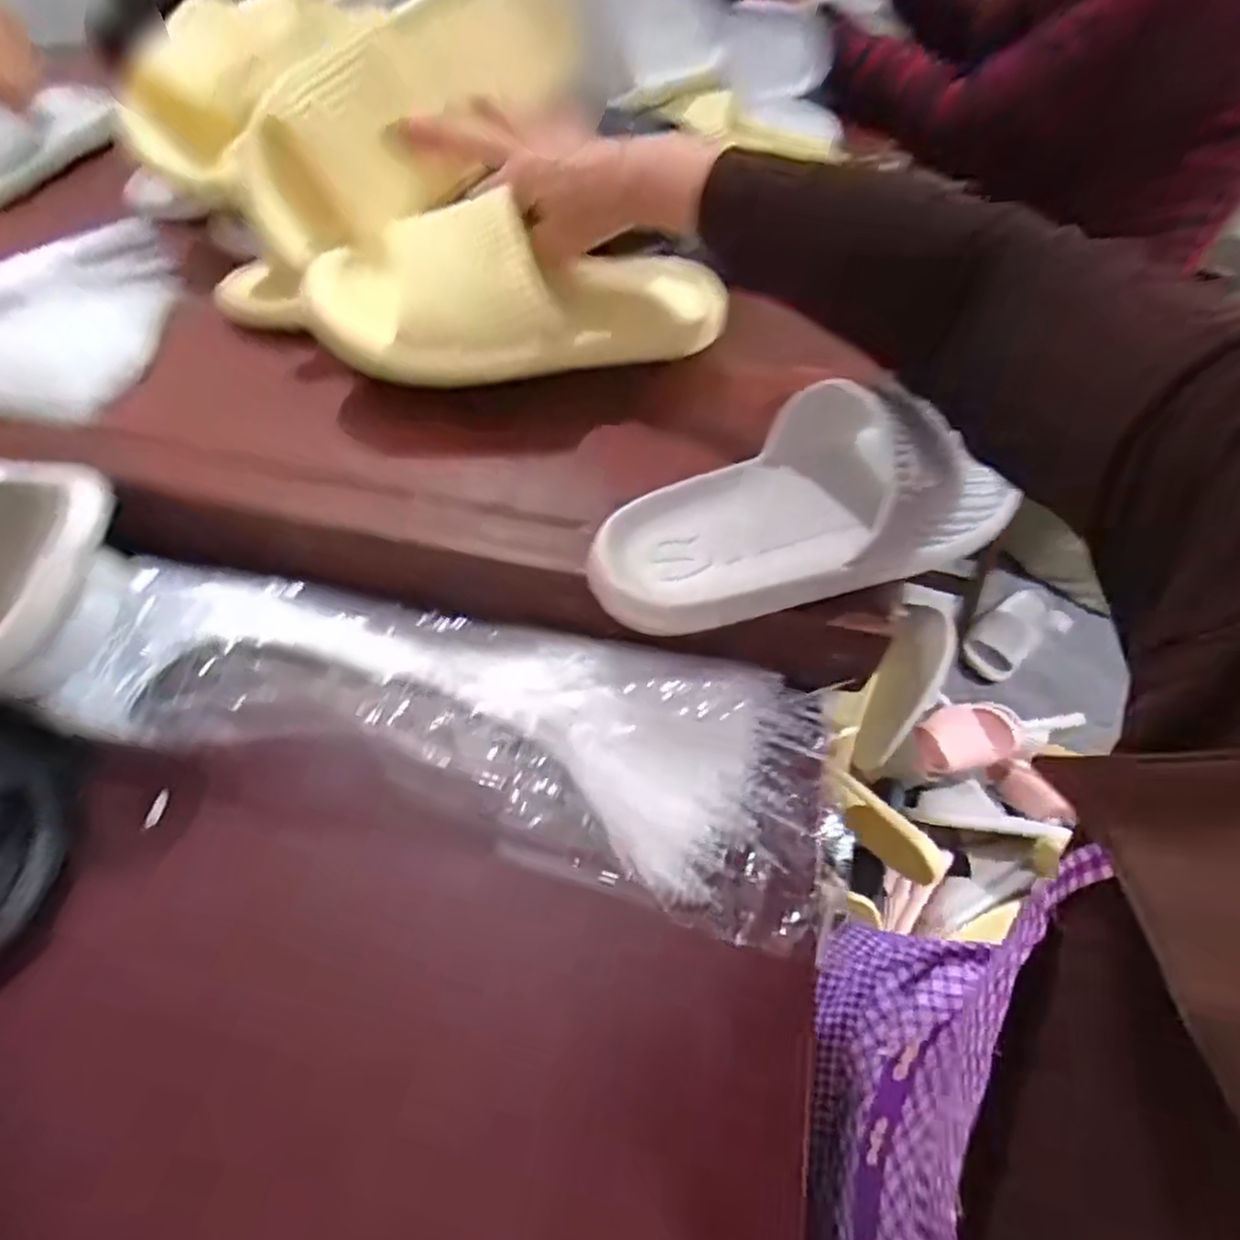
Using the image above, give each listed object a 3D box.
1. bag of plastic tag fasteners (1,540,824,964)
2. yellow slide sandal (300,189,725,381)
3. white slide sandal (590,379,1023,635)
[{"bbox_3d":[-0.093,0.053,0.379,0.431,0.055,0.136,12,55,5],"label":"bag of plastic tag fasteners"},{"bbox_3d":[-0.053,-0.208,0.433,0.259,0.090,0.074,-14,56,-25],"label":"yellow slide sandal"},{"bbox_3d":[0.091,-0.067,0.373,0.226,0.063,0.107,-17,57,-15],"label":"white slide sandal"}]

